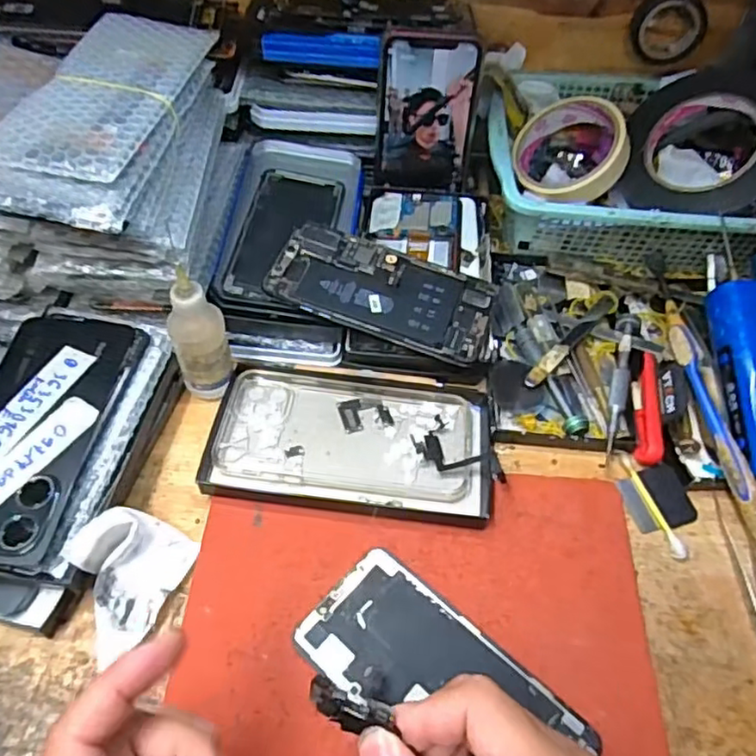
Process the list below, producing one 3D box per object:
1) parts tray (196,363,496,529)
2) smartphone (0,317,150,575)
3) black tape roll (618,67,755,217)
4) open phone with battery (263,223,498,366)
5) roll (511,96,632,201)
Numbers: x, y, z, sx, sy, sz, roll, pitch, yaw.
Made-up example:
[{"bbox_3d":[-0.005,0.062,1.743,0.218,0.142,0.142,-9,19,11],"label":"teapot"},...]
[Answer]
[{"bbox_3d":[-0.015,0.040,0.422,0.181,0.014,0.102,6,54,1],"label":"parts tray"},{"bbox_3d":[-0.204,0.030,0.379,0.078,0.014,0.161,11,55,-1],"label":"smartphone"},{"bbox_3d":[0.259,-0.180,0.495,0.120,0.028,0.120,-11,70,32],"label":"black tape roll"},{"bbox_3d":[0.004,-0.063,0.453,0.157,0.005,0.076,19,59,5],"label":"open phone with battery"},{"bbox_3d":[0.159,-0.188,0.529,0.089,0.026,0.089,-8,74,30],"label":"roll"}]

